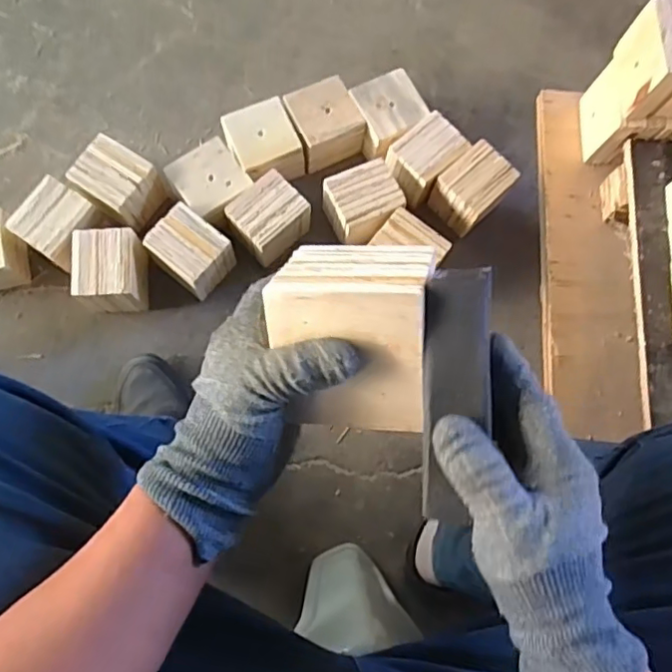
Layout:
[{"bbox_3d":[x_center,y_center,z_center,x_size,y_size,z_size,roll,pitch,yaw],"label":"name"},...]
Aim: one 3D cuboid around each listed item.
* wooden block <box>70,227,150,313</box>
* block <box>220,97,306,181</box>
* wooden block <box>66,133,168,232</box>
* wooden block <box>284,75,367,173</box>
[{"bbox_3d":[-0.312,-0.088,0.836,0.086,0.093,0.099,-1,77,-1],"label":"wooden block"},{"bbox_3d":[-0.106,-0.278,0.896,0.095,0.080,0.110,-25,77,-6],"label":"block"},{"bbox_3d":[-0.310,-0.216,0.870,0.104,0.100,0.086,35,79,7],"label":"wooden block"},{"bbox_3d":[-0.017,-0.317,0.910,0.097,0.082,0.109,-23,79,-6],"label":"wooden block"}]

